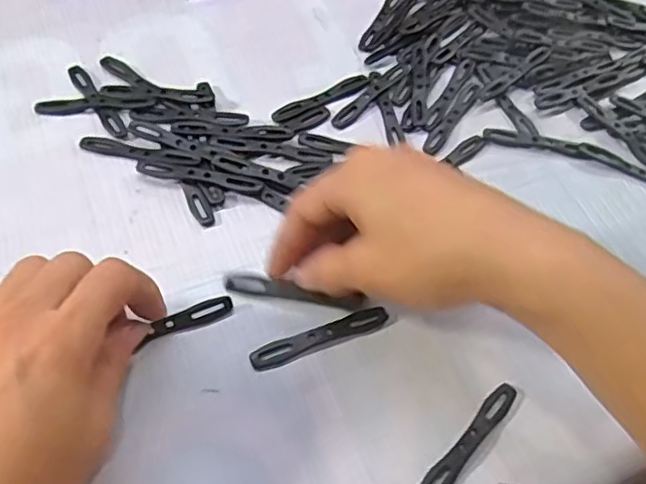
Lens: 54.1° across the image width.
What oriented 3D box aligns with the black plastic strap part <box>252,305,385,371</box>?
[{"bbox_3d":[-0.001,0.044,0.298,0.069,0.004,0.012,-19,61,-16],"label":"black plastic strap part"}]

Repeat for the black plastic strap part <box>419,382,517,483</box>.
[{"bbox_3d":[0.063,0.087,0.276,0.011,0.004,0.069,38,62,18],"label":"black plastic strap part"}]

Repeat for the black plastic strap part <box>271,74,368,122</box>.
[{"bbox_3d":[0.000,-0.088,0.384,0.067,0.004,0.013,-28,64,-21],"label":"black plastic strap part"}]

